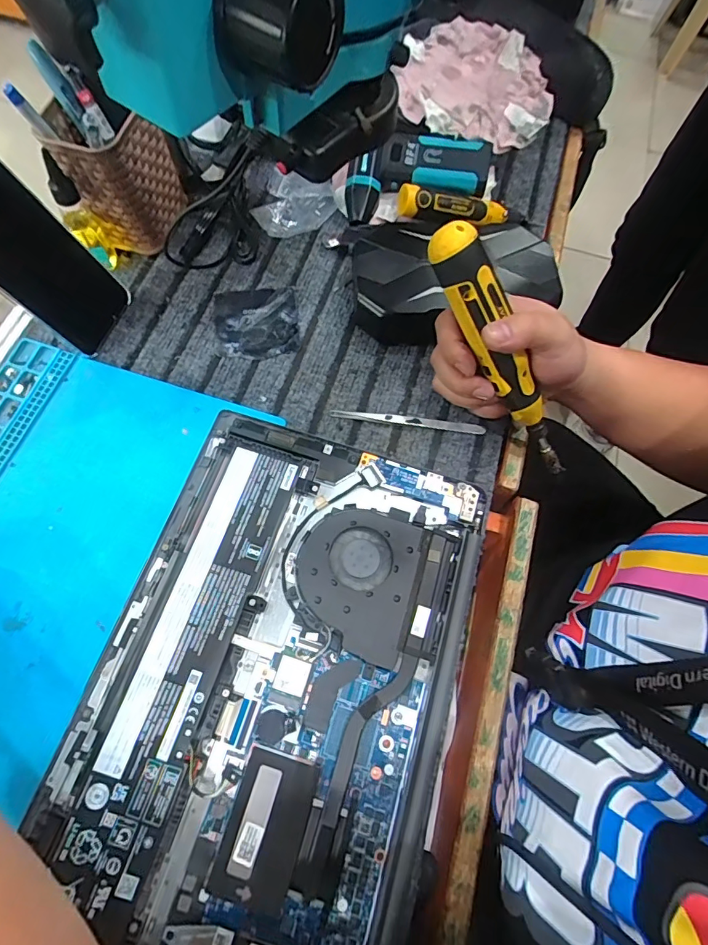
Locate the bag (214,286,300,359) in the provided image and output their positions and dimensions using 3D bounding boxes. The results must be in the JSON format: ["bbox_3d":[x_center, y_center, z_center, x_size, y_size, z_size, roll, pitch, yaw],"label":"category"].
[{"bbox_3d":[-0.091,-0.142,0.434,0.076,0.004,0.078,-5,68,-5],"label":"bag"}]

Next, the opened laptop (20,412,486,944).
[{"bbox_3d":[-0.050,0.133,0.317,0.229,0.019,0.335,17,68,4],"label":"opened laptop"}]

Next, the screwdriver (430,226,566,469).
[{"bbox_3d":[0.117,-0.082,0.350,0.028,0.027,0.214,-48,119,-18],"label":"screwdriver"}]

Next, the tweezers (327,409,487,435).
[{"bbox_3d":[0.047,-0.046,0.400,0.133,0.009,0.012,6,68,0],"label":"tweezers"}]

